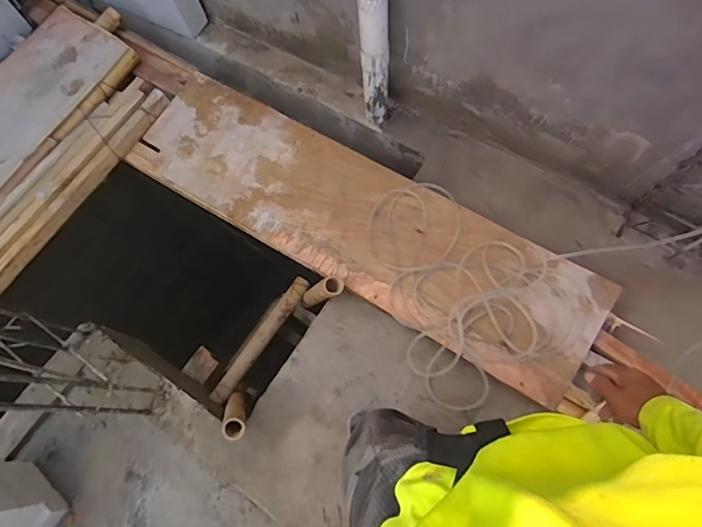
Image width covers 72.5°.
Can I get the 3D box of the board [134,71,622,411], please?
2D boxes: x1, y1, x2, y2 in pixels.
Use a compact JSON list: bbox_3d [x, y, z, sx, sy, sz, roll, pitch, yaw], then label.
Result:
[{"bbox_3d":[-0.018,-0.146,1.435,1.509,0.041,0.391,31,81,17],"label":"board"}]

